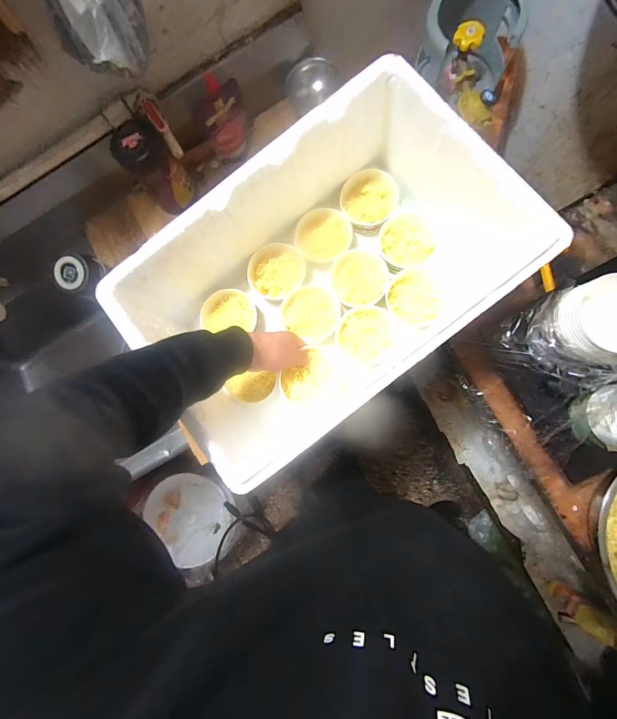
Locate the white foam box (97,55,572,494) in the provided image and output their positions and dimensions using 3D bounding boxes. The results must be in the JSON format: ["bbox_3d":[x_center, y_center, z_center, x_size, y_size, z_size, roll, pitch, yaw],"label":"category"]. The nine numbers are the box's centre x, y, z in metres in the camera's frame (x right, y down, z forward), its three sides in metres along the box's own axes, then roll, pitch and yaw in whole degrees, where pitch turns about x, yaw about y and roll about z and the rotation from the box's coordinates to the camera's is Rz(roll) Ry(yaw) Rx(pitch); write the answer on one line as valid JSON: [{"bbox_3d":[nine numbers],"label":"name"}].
[{"bbox_3d":[0.016,-0.111,0.503,0.516,0.201,0.345,-38,82,1],"label":"white foam box"}]

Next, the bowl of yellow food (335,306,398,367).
[{"bbox_3d":[0.104,-0.041,0.569,0.105,0.049,0.098,-1,85,5],"label":"bowl of yellow food"}]

